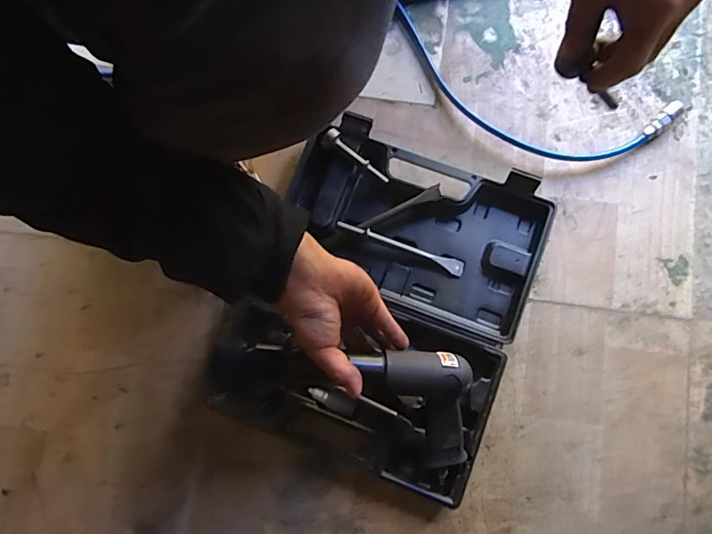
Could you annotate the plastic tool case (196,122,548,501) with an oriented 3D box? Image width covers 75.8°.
[{"bbox_3d":[0.031,0.038,0.580,0.334,0.052,0.399,20,83,5],"label":"plastic tool case"}]

